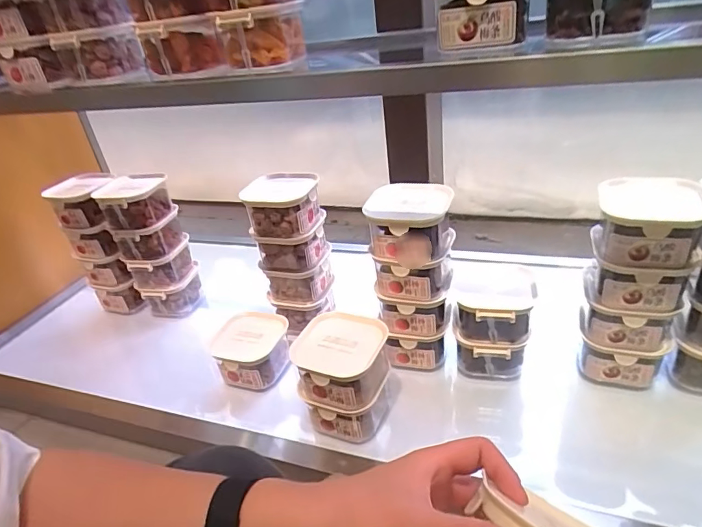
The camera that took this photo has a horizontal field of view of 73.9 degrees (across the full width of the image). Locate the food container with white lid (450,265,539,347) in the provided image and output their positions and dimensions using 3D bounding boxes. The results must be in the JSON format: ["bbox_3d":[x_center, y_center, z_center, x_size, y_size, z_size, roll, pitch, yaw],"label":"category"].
[{"bbox_3d":[0.208,0.058,0.685,0.109,0.081,0.110,0,32,13],"label":"food container with white lid"}]

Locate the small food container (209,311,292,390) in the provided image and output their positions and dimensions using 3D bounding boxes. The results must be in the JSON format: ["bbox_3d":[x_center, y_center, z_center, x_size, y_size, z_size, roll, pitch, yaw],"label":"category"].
[{"bbox_3d":[-0.165,0.145,0.772,0.115,0.084,0.110,5,33,20],"label":"small food container"}]

